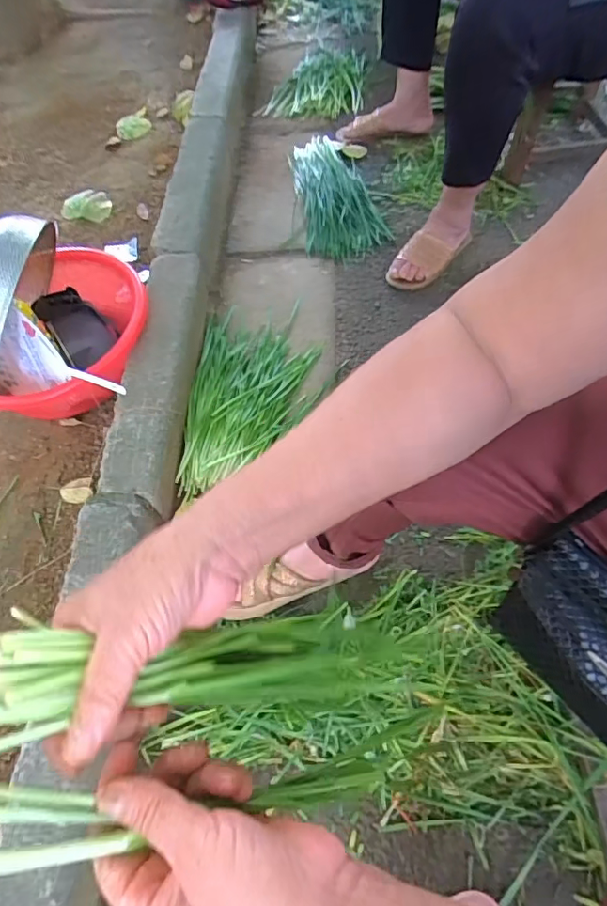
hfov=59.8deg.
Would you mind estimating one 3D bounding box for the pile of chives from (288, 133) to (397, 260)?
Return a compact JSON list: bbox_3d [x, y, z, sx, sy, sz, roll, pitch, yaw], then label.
[{"bbox_3d":[0.060,-0.626,1.269,0.194,0.040,0.455,-14,58,-5],"label":"pile of chives"}]

